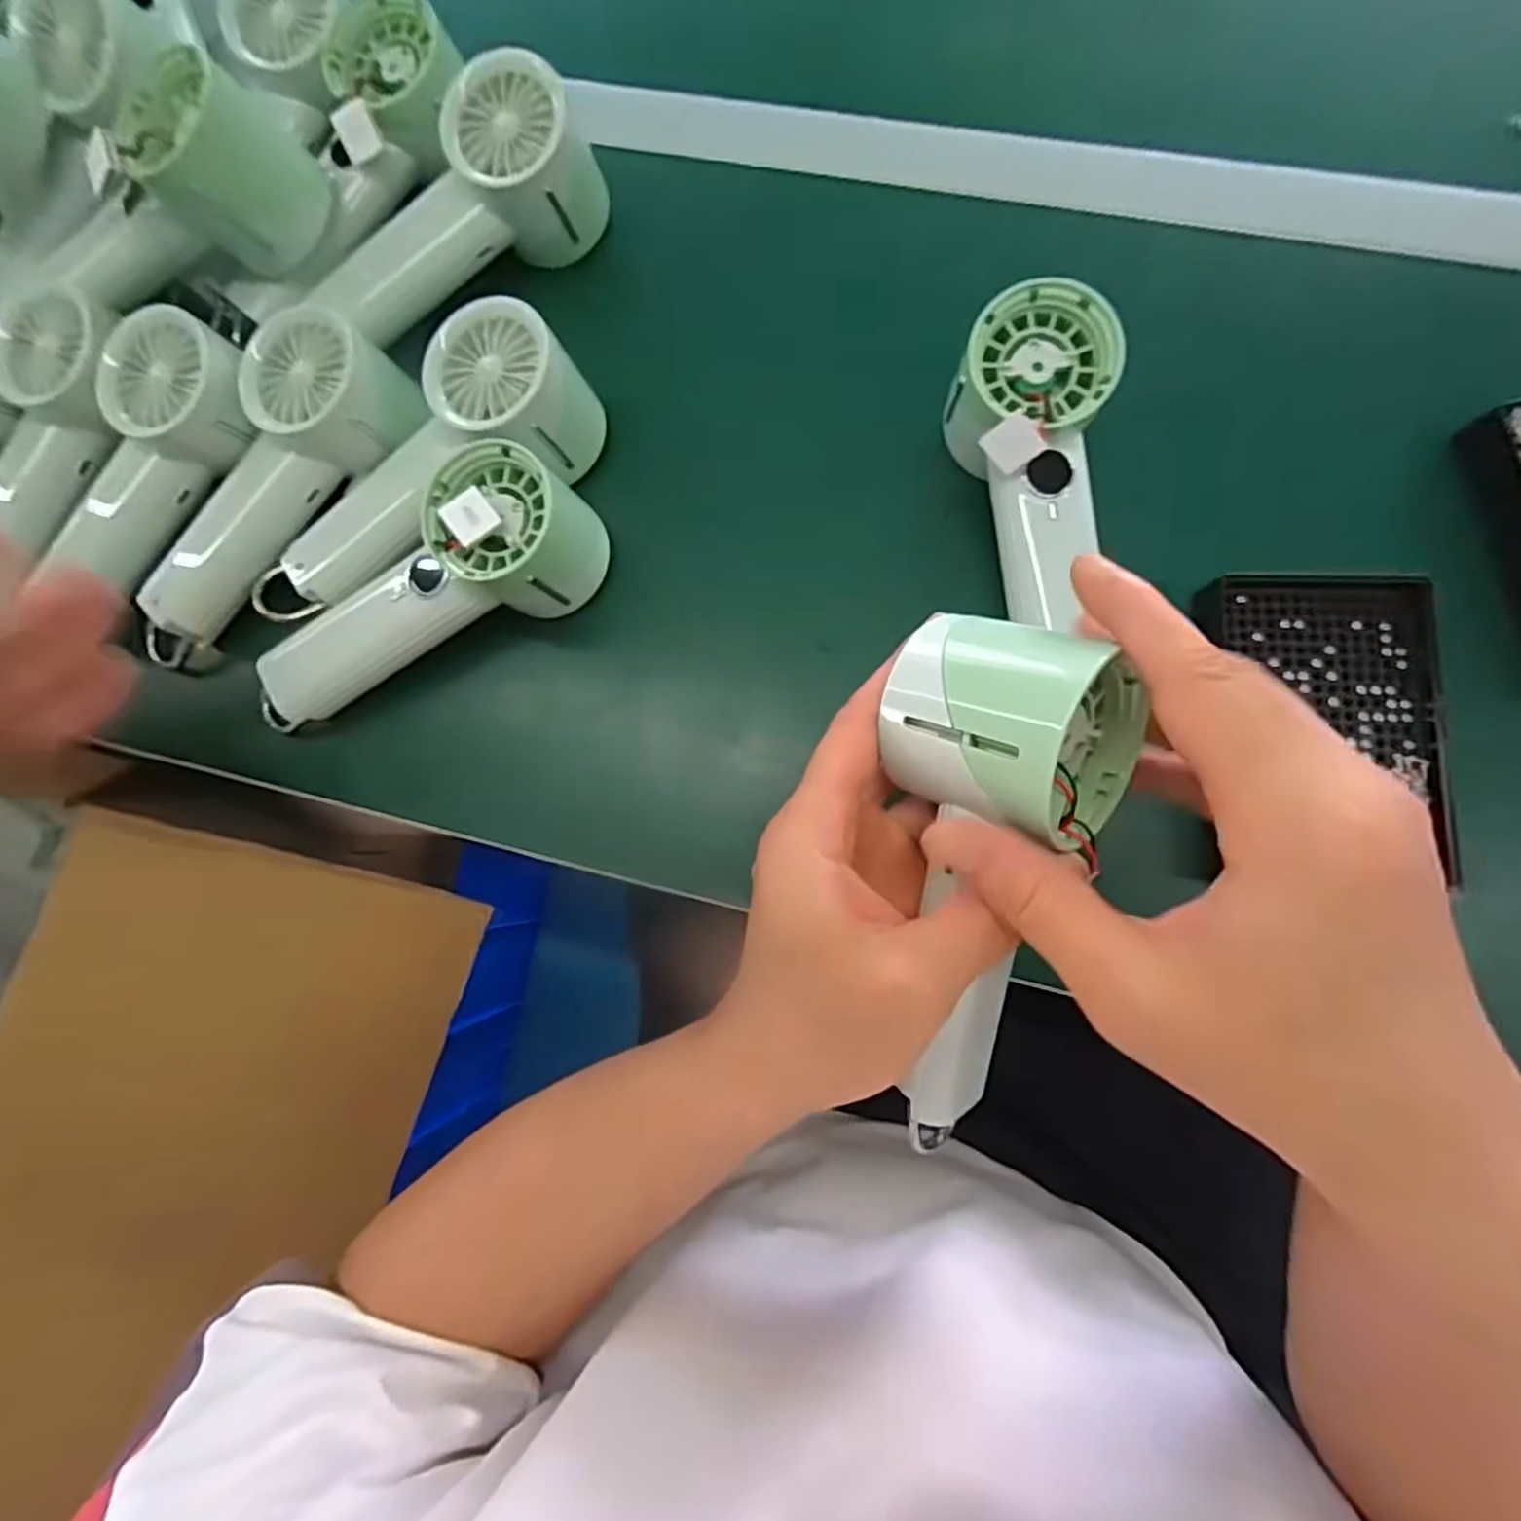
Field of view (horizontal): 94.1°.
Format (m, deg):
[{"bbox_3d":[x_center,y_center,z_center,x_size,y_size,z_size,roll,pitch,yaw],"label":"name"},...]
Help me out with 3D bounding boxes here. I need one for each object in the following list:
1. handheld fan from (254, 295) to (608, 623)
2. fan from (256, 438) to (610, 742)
[{"bbox_3d":[-0.171,-0.137,0.341,0.197,0.056,0.067,-33,81,0],"label":"handheld fan"},{"bbox_3d":[-0.168,-0.082,0.333,0.191,0.053,0.068,-23,81,1],"label":"fan"}]

